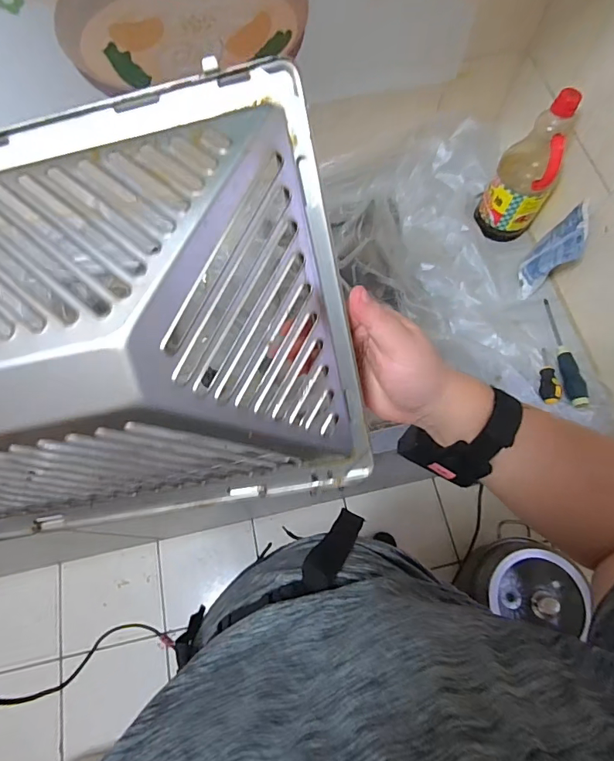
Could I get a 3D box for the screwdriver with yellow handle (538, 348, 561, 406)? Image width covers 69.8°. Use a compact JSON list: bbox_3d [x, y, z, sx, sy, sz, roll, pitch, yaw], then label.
[{"bbox_3d":[0.407,-0.011,0.741,0.032,0.024,0.101,9,69,3],"label":"screwdriver with yellow handle"}]

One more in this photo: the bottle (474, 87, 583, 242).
[{"bbox_3d":[0.375,-0.354,0.741,0.103,0.244,0.086,33,72,11],"label":"bottle"}]

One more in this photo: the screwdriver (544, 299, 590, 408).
[{"bbox_3d":[0.446,-0.052,0.762,0.032,0.025,0.206,0,69,-1],"label":"screwdriver"}]

